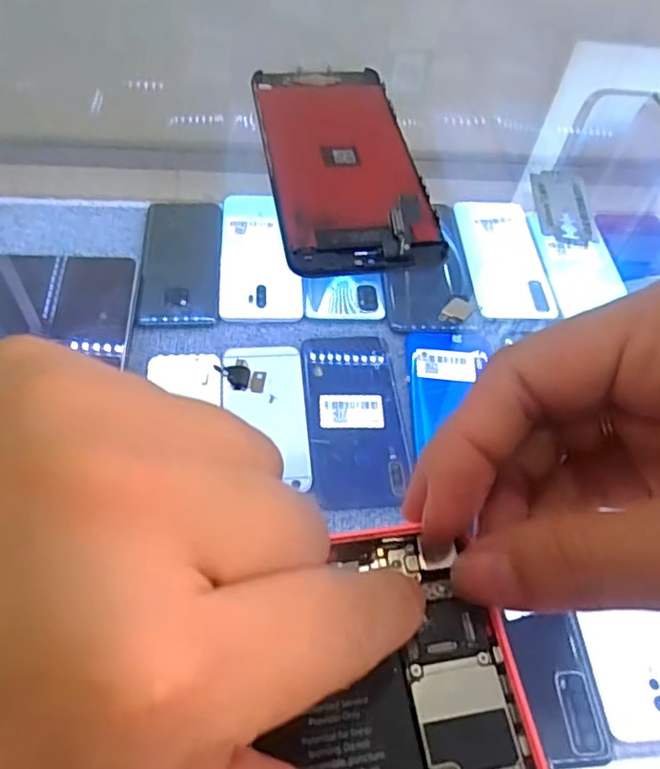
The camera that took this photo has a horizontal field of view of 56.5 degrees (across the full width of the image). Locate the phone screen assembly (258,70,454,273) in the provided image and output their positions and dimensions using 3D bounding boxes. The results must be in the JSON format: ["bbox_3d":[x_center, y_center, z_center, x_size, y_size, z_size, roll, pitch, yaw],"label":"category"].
[{"bbox_3d":[0.005,-0.087,0.233,0.055,0.009,0.118,-6,56,-9],"label":"phone screen assembly"}]

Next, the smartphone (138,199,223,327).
[{"bbox_3d":[-0.137,-0.118,0.574,0.068,0.008,0.159,-2,56,-7],"label":"smartphone"}]

